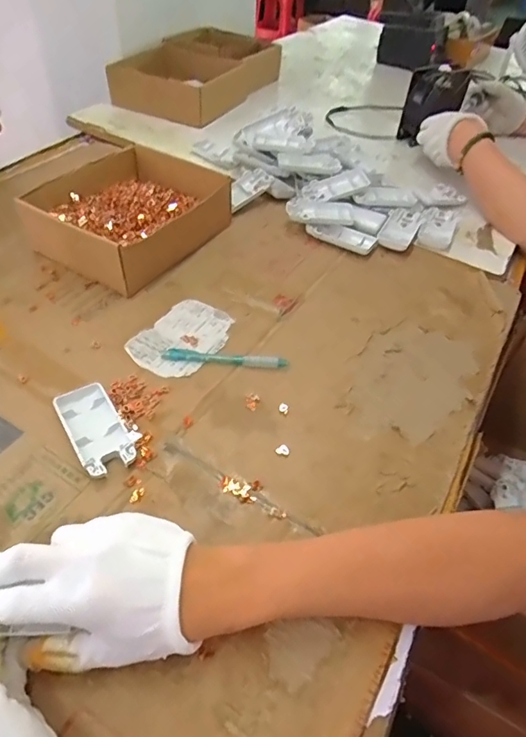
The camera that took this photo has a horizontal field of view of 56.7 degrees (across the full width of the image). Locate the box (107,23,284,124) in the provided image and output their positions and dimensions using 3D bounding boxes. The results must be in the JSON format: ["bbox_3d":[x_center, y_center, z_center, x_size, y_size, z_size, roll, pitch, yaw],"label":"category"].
[{"bbox_3d":[-0.140,-0.615,1.012,0.232,0.075,0.389,22,50,13],"label":"box"}]

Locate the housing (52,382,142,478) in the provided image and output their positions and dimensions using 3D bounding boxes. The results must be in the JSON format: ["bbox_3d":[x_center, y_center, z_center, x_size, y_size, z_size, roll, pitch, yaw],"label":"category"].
[{"bbox_3d":[-0.148,0.054,0.439,0.051,0.015,0.092,-24,55,-25],"label":"housing"}]

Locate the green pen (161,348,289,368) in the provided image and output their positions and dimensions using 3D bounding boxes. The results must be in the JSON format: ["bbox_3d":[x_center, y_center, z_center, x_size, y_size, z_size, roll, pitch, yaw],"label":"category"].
[{"bbox_3d":[-0.041,-0.011,0.514,0.131,0.010,0.015,7,48,-1],"label":"green pen"}]

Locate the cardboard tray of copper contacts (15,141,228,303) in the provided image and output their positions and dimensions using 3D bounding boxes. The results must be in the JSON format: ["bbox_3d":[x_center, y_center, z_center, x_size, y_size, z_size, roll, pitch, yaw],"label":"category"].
[{"bbox_3d":[-0.169,-0.206,0.644,0.188,0.065,0.229,30,52,19],"label":"cardboard tray of copper contacts"}]

